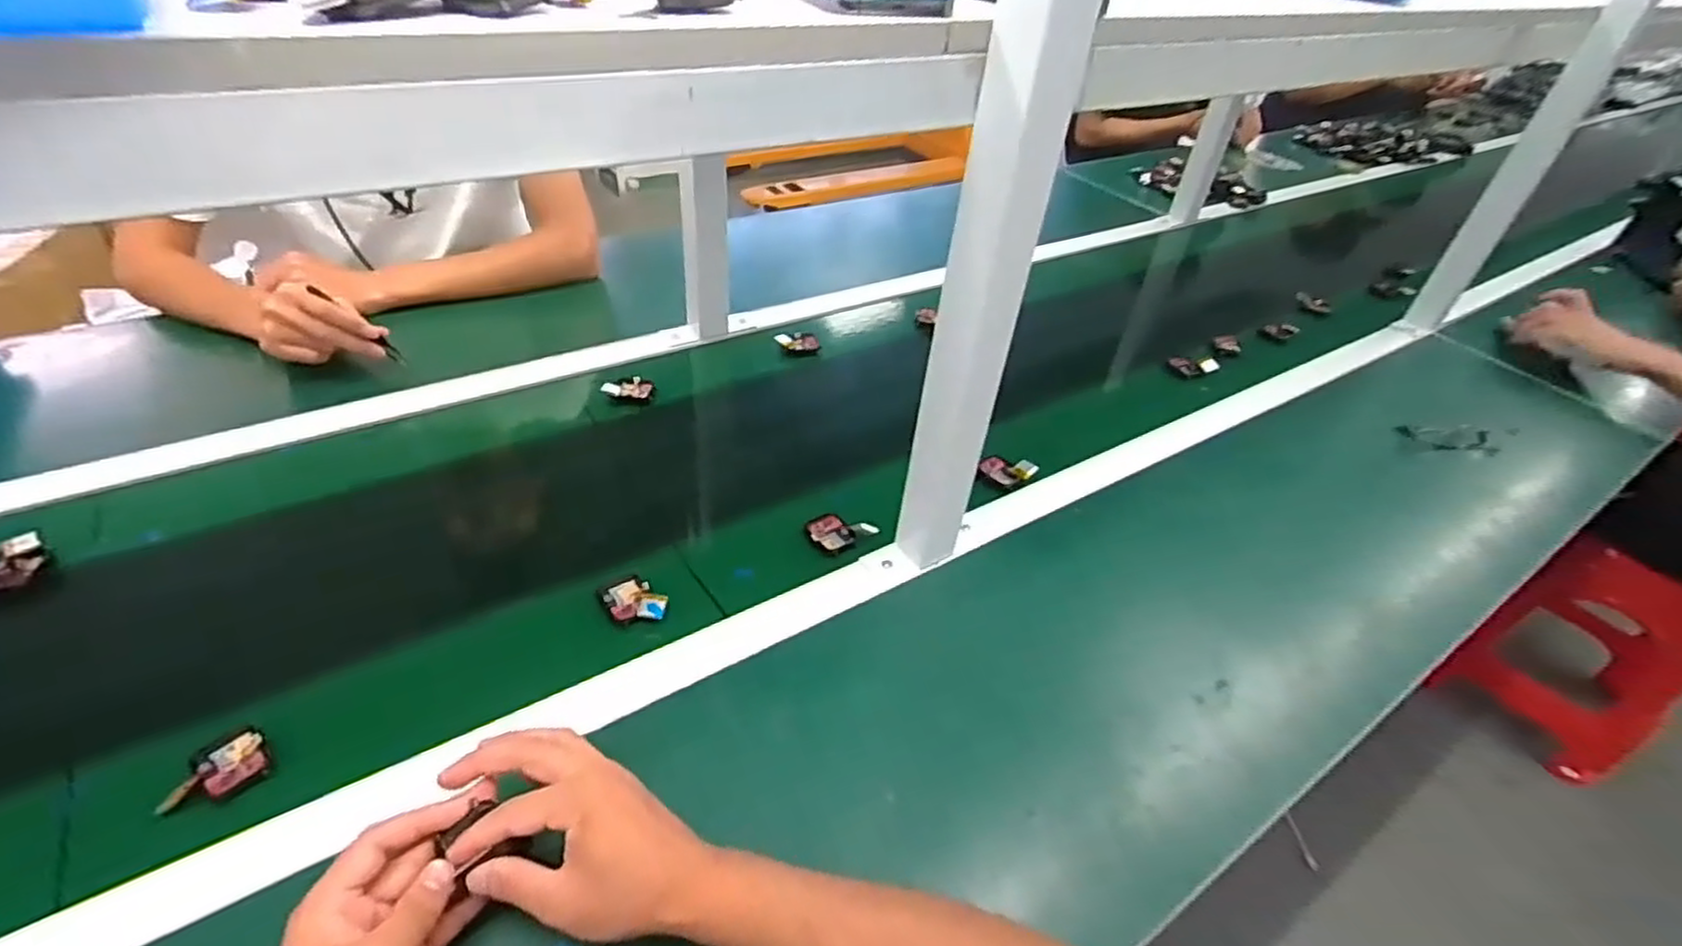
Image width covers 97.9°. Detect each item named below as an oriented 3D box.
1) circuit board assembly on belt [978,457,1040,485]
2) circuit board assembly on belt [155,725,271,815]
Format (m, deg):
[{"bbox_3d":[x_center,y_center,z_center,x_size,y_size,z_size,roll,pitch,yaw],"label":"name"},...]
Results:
[{"bbox_3d":[0.174,-0.003,0.765,0.058,0.018,0.043,9,40,2],"label":"circuit board assembly on belt"},{"bbox_3d":[-0.402,0.192,0.471,0.055,0.015,0.041,-23,49,-30],"label":"circuit board assembly on belt"}]

